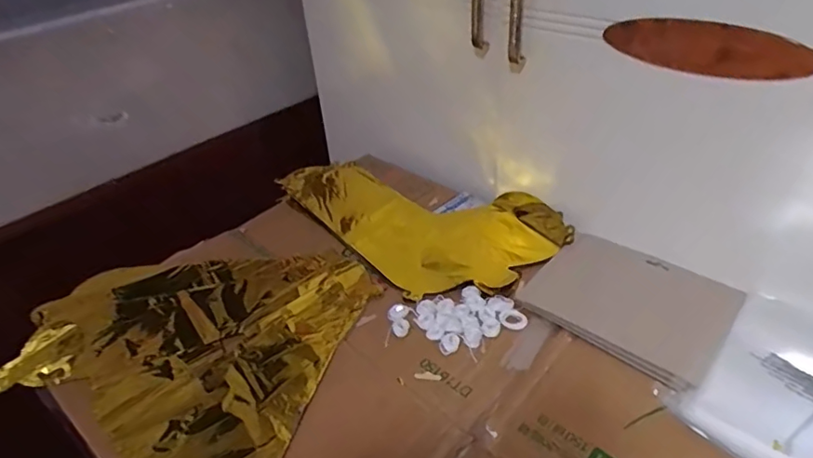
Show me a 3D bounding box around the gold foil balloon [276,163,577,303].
[{"bbox_3d":[0.013,-0.034,0.795,0.254,0.037,0.420,-30,45,-27],"label":"gold foil balloon"}]

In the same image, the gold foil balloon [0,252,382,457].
[{"bbox_3d":[-0.271,0.149,0.603,0.377,0.023,0.385,9,41,18],"label":"gold foil balloon"}]

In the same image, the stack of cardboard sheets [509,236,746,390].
[{"bbox_3d":[0.256,0.083,0.628,0.205,0.013,0.173,26,48,33],"label":"stack of cardboard sheets"}]

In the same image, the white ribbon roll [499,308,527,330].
[{"bbox_3d":[0.121,0.102,0.613,0.030,0.005,0.025,16,44,25],"label":"white ribbon roll"}]

